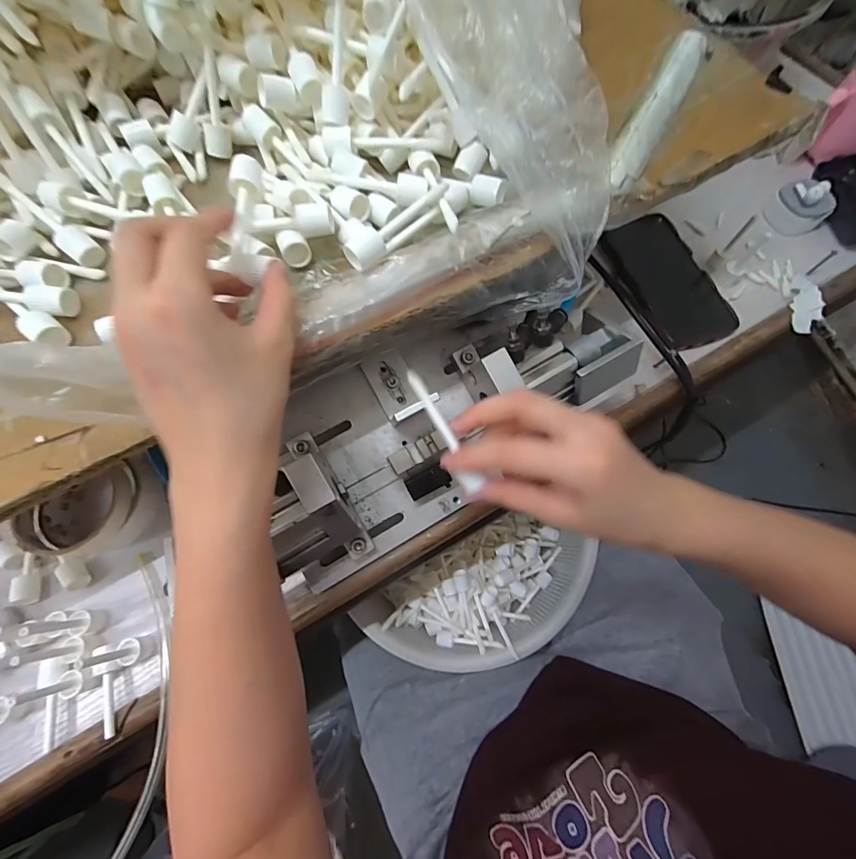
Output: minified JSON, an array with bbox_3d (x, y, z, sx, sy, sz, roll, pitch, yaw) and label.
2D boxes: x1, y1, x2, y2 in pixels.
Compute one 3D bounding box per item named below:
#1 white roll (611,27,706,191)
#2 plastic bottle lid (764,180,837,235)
[{"bbox_3d":[0.168,-0.235,0.287,0.024,0.015,0.170,28,74,10],"label":"white roll"},{"bbox_3d":[0.416,-0.250,0.440,0.051,0.040,0.058,-39,75,-11],"label":"plastic bottle lid"}]

